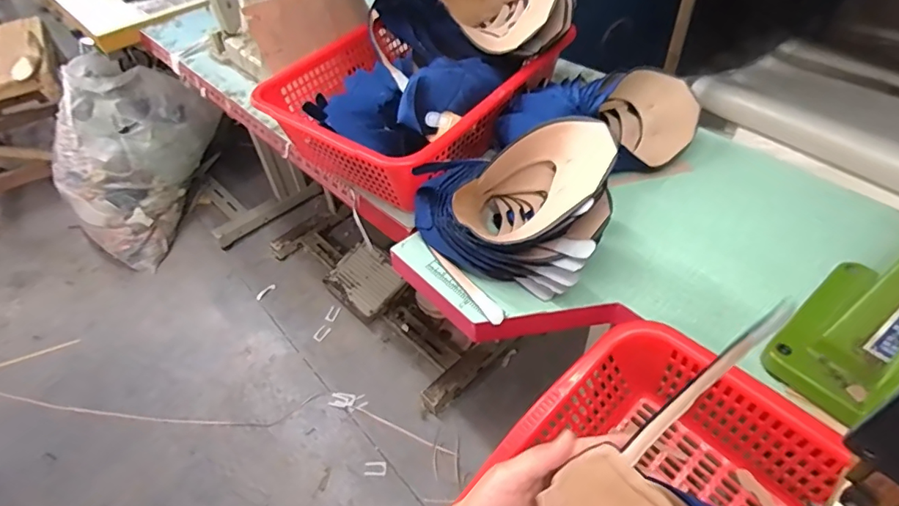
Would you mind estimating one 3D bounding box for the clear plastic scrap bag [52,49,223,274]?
[{"bbox_3d":[-0.993,-0.297,1.597,0.275,0.555,0.491,34,59,31],"label":"clear plastic scrap bag"}]

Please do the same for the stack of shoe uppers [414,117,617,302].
[{"bbox_3d":[0.061,-0.057,0.557,0.219,0.159,0.124,15,51,18],"label":"stack of shoe uppers"}]

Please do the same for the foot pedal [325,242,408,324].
[{"bbox_3d":[-0.251,0.089,1.479,0.218,0.040,0.172,36,79,27],"label":"foot pedal"}]

